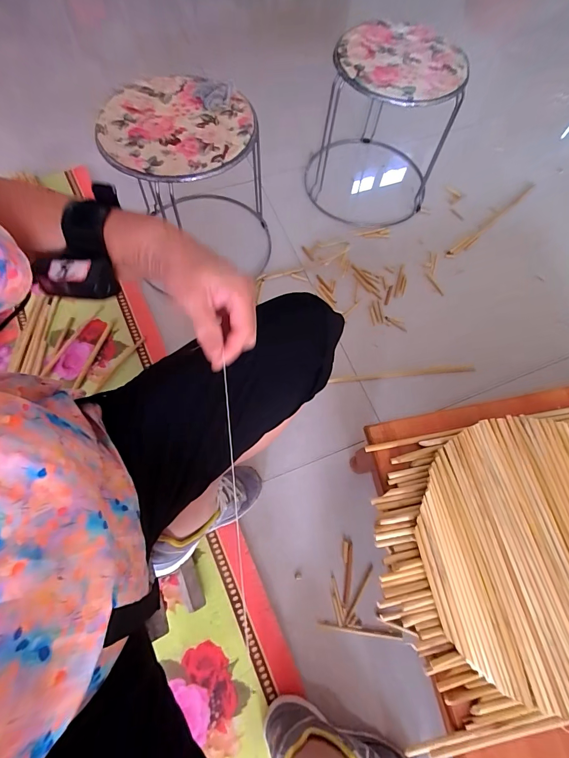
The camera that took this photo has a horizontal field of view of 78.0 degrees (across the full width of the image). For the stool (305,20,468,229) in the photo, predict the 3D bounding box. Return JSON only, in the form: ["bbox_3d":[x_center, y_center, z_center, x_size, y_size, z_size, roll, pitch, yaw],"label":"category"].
[{"bbox_3d":[0.261,-0.673,0.929,0.336,0.354,0.355,1,69,-2],"label":"stool"}]

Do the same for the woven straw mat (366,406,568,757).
[{"bbox_3d":[0.343,0.229,0.467,0.433,0.035,0.356,-6,68,-5],"label":"woven straw mat"}]

